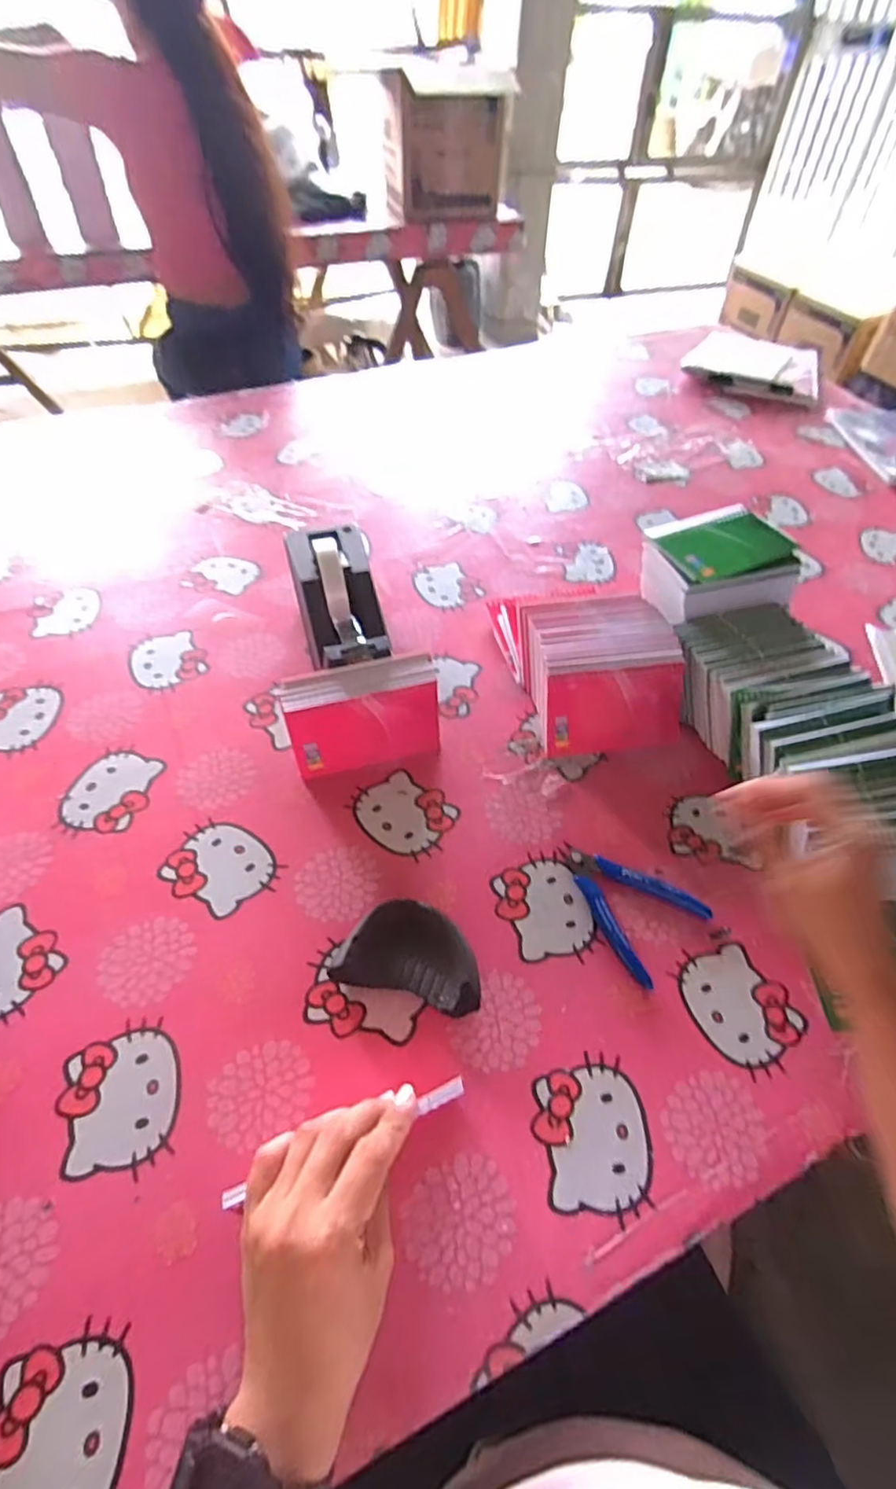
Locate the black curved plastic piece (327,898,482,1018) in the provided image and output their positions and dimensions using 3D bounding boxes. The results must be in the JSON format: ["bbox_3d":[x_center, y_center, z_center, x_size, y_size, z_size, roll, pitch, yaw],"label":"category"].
[{"bbox_3d":[-0.023,0.153,0.444,0.100,0.032,0.064,13,54,7],"label":"black curved plastic piece"}]

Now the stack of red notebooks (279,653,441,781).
[{"bbox_3d":[-0.073,-0.023,0.539,0.129,0.092,0.025,-11,33,-11],"label":"stack of red notebooks"}]

